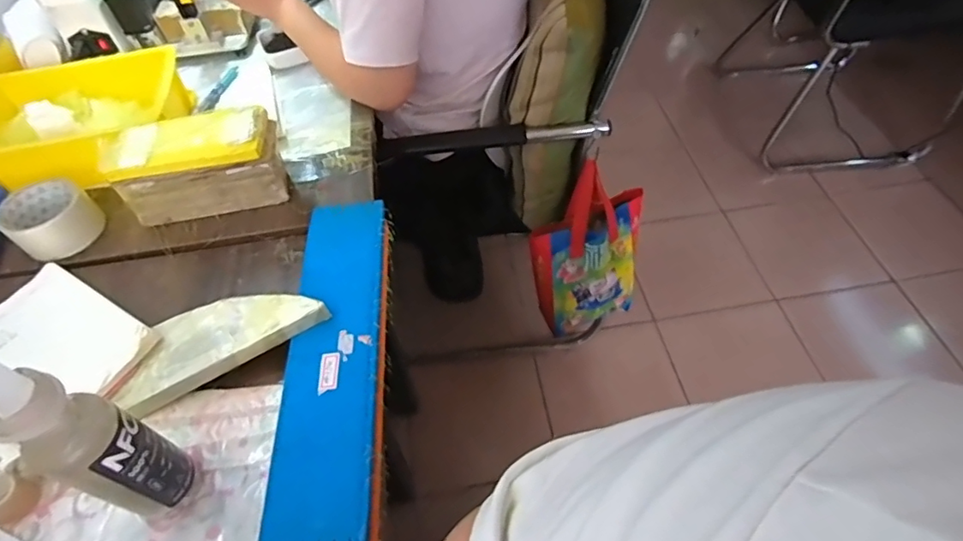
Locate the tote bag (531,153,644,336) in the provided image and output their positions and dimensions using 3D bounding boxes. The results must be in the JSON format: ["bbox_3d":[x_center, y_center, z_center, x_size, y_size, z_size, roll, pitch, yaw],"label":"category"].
[{"bbox_3d":[0.195,-0.010,0.974,0.202,0.350,0.092,-24,55,-14],"label":"tote bag"}]

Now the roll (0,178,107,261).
[{"bbox_3d":[-0.477,-0.059,0.589,0.086,0.045,0.083,-2,53,2],"label":"roll"}]

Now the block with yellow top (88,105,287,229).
[{"bbox_3d":[-0.304,-0.114,0.579,0.169,0.089,0.065,-11,53,-5],"label":"block with yellow top"}]

